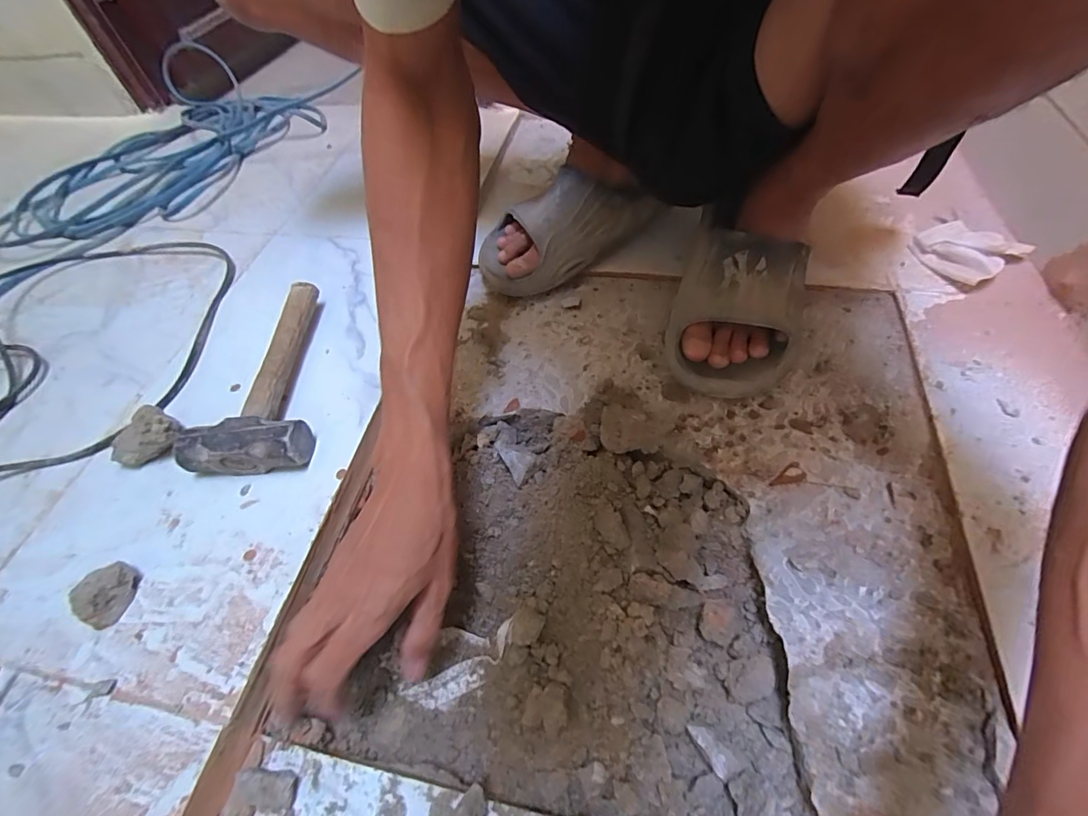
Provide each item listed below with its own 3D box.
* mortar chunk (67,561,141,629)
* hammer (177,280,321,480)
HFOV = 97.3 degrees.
[{"bbox_3d":[-0.326,0.138,0.357,0.030,0.022,0.042,15,57,13],"label":"mortar chunk"},{"bbox_3d":[-0.264,-0.036,0.465,0.100,0.040,0.214,-5,55,-1],"label":"hammer"}]

